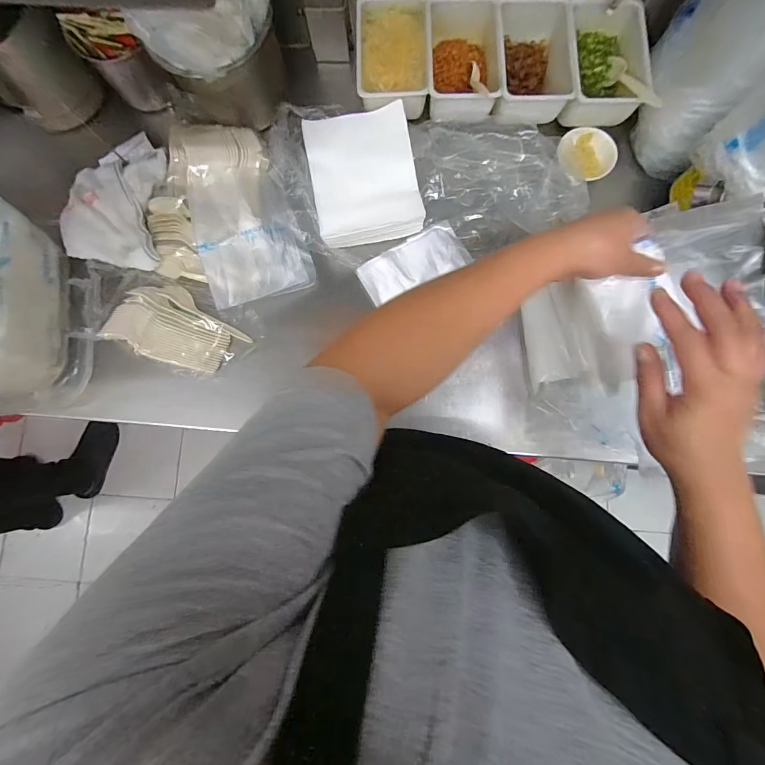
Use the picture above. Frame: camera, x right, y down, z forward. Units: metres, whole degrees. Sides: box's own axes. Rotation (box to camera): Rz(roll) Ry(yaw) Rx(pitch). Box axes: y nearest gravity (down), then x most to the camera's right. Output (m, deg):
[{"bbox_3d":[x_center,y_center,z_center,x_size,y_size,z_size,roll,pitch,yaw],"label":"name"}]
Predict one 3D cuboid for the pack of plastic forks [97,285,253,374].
[{"bbox_3d":[-0.267,-0.069,0.473,0.161,0.025,0.092,27,85,6],"label":"pack of plastic forks"}]

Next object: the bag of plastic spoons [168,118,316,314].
[{"bbox_3d":[-0.188,-0.222,0.467,0.128,0.047,0.244,-25,82,-1],"label":"bag of plastic spoons"}]

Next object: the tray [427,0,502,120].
[{"bbox_3d":[0.101,-0.406,0.468,0.091,0.052,0.148,0,83,3],"label":"tray"}]

